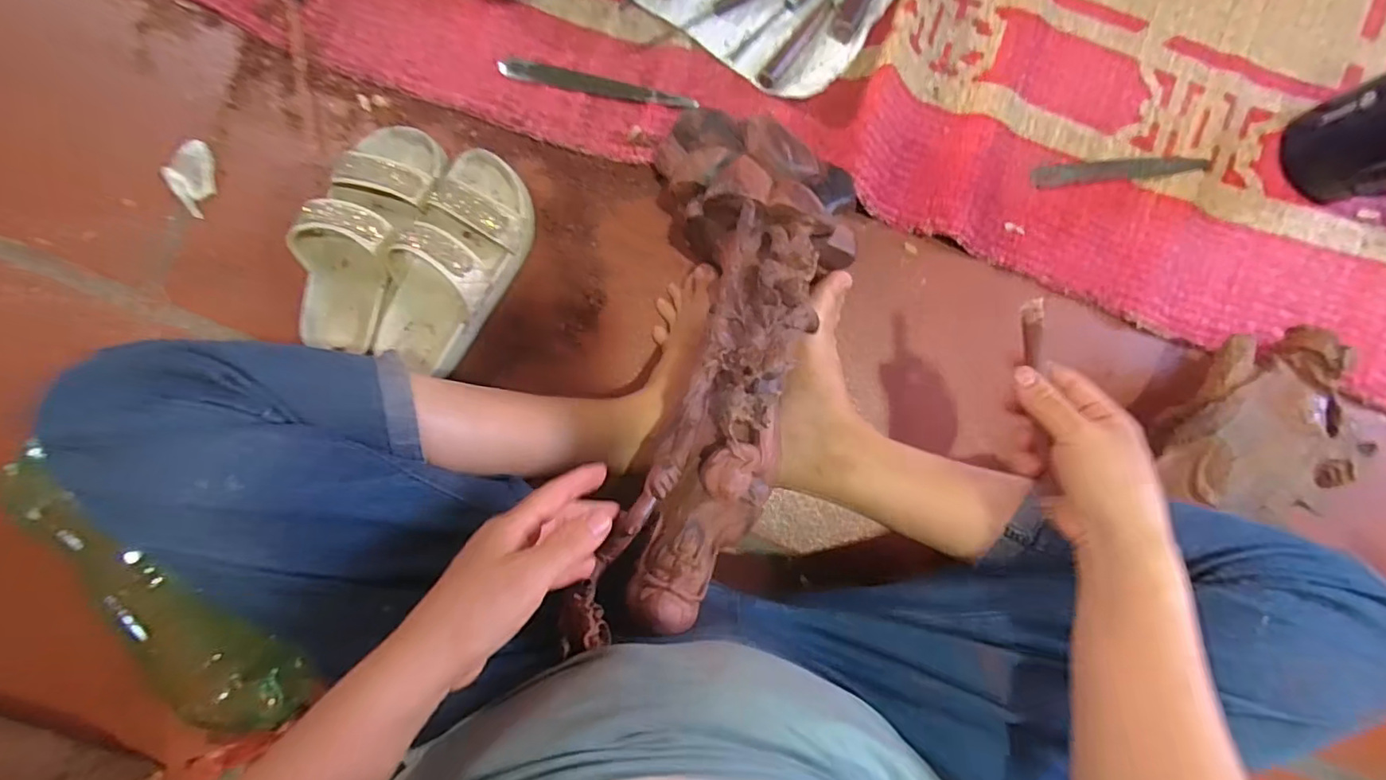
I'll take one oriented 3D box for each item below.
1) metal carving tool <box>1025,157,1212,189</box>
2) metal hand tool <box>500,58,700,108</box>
[{"bbox_3d":[0.423,-0.218,0.577,0.171,0.005,0.021,-5,89,0],"label":"metal carving tool"},{"bbox_3d":[-0.094,-0.301,0.574,0.195,0.008,0.021,12,89,0],"label":"metal hand tool"}]

